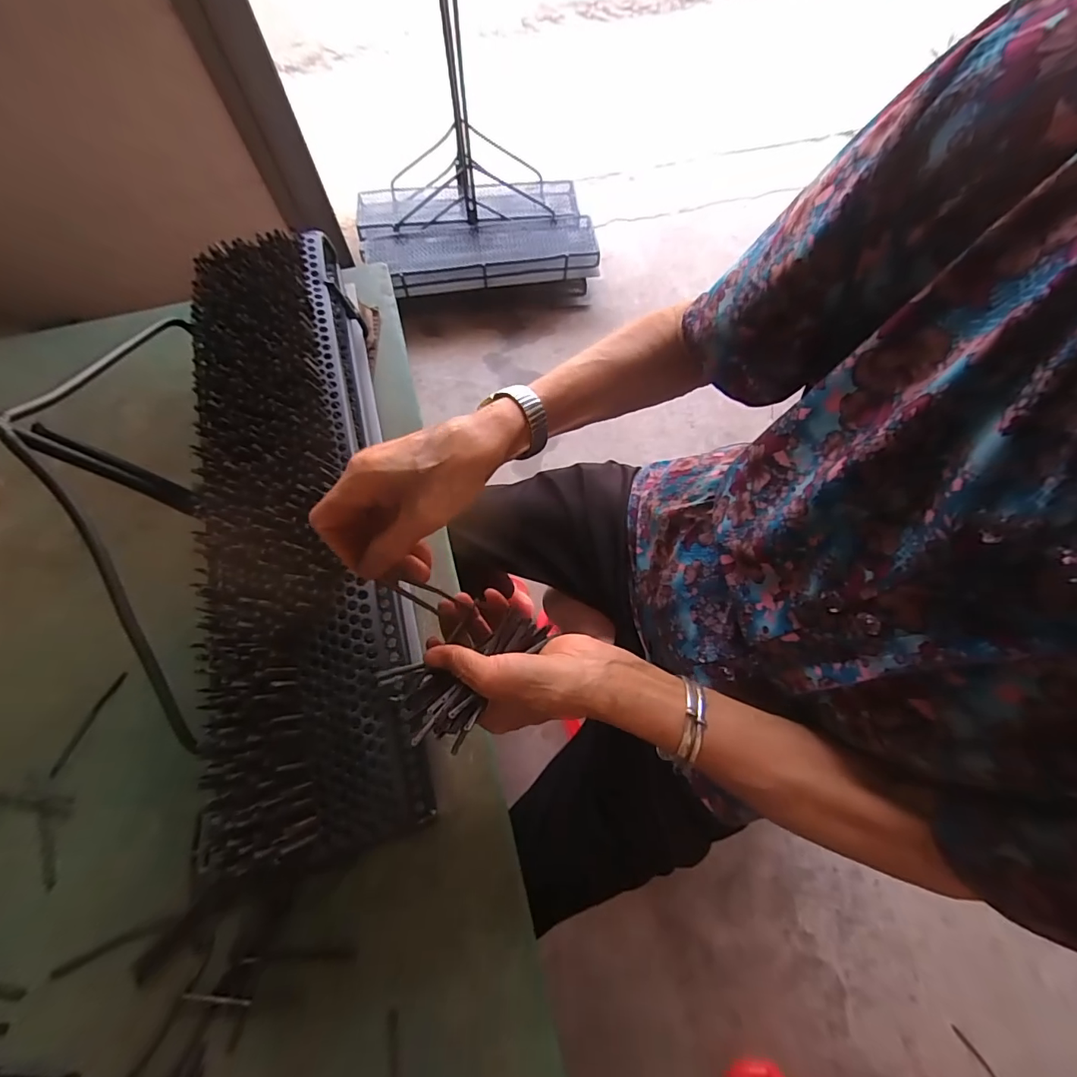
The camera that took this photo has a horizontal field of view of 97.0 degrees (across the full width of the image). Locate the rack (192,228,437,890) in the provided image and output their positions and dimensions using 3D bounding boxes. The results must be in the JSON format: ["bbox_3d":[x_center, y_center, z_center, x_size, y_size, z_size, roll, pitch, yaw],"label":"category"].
[{"bbox_3d":[-0.220,-0.043,0.429,0.147,0.061,0.575,-14,70,-5],"label":"rack"}]

